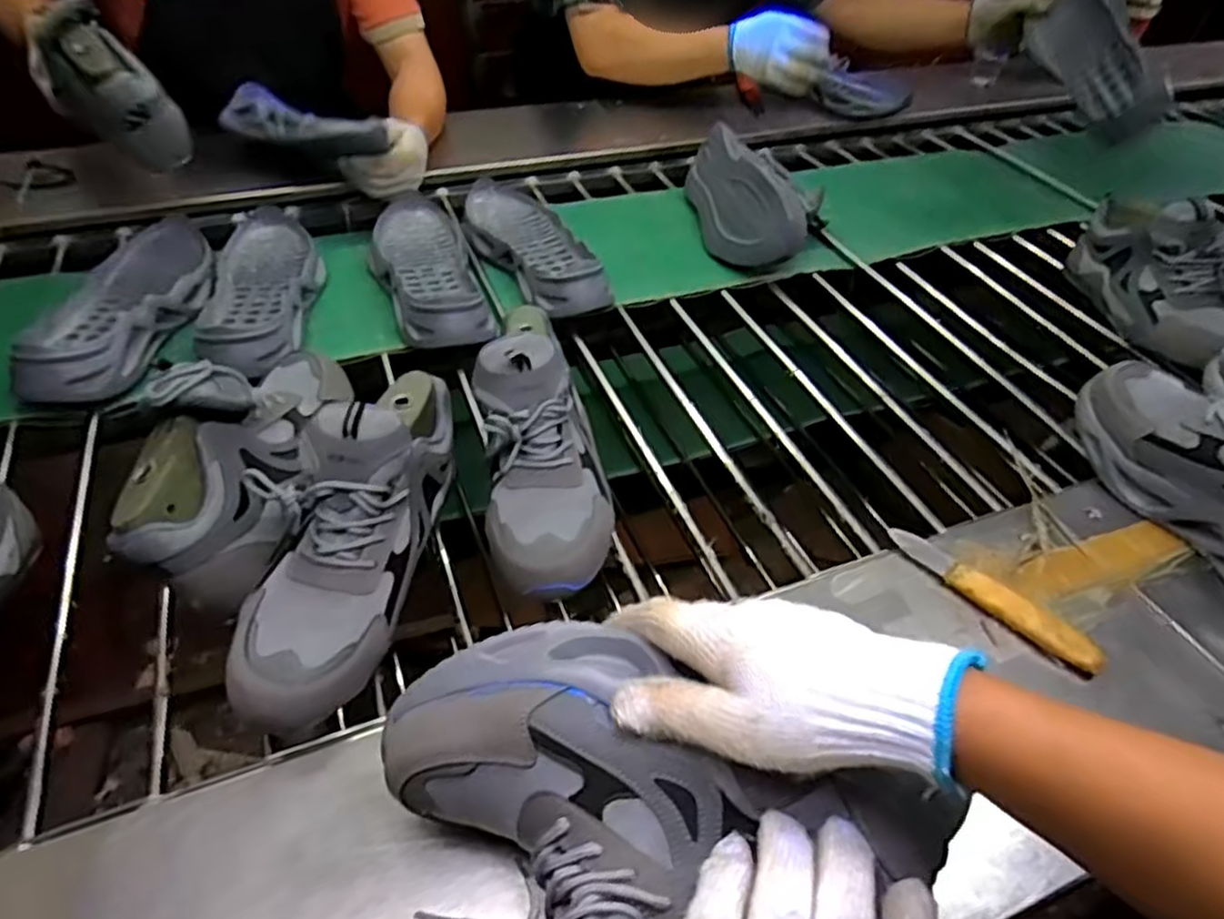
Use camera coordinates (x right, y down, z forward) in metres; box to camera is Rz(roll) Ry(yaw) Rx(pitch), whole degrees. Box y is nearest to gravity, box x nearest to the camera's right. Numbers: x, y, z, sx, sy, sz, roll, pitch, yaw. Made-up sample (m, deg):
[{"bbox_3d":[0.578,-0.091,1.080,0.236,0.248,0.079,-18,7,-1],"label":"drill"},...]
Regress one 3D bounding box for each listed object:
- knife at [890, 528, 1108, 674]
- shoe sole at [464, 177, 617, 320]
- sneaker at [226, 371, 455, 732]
[{"bbox_3d":[0.287,0.100,0.548,0.023,0.022,0.163,-30,55,-30],"label":"knife"},{"bbox_3d":[-0.108,-0.286,0.935,0.115,0.048,0.337,-18,50,-22],"label":"shoe sole"},{"bbox_3d":[-0.188,0.045,0.524,0.096,0.115,0.283,12,61,7],"label":"sneaker"}]

